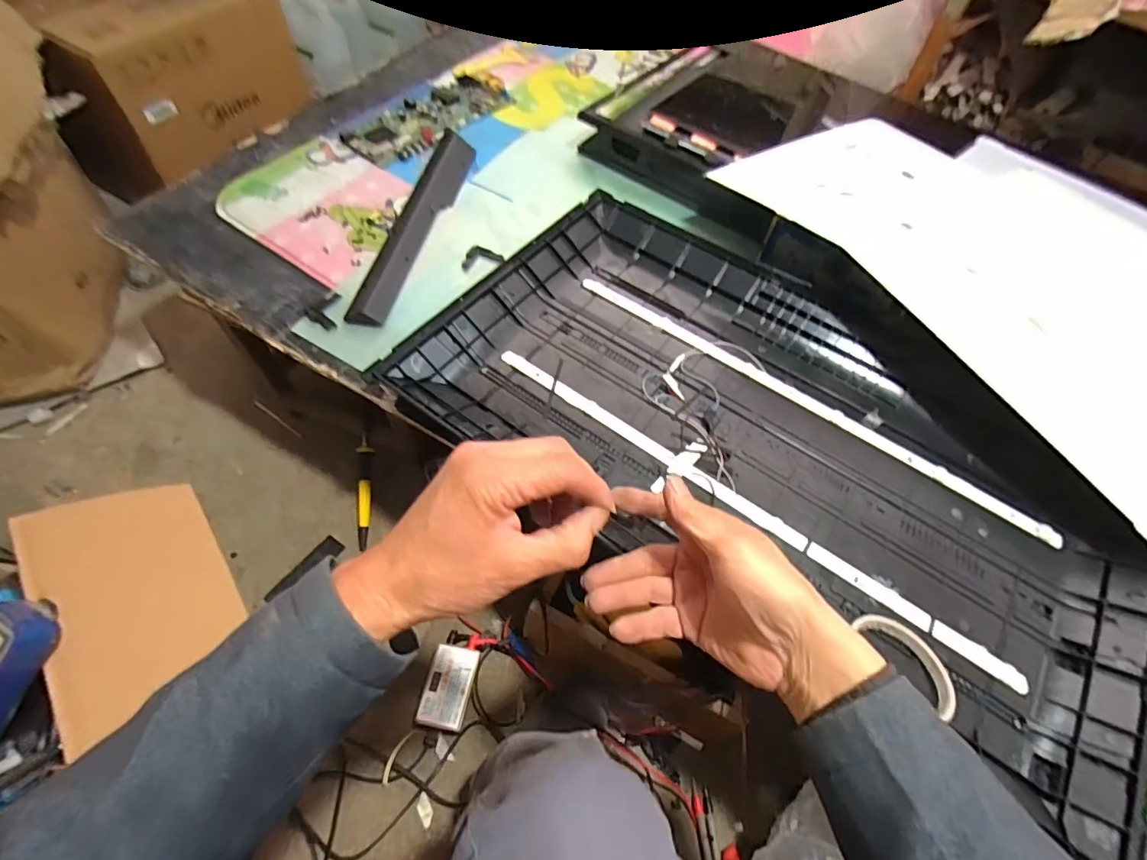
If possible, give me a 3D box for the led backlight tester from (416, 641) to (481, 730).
[{"bbox_3d":[-0.161,0.332,0.675,0.060,0.034,0.094,12,57,0],"label":"led backlight tester"}]

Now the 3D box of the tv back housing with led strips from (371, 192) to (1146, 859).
[{"bbox_3d":[0.198,-0.006,0.557,0.718,0.044,0.446,31,61,15],"label":"tv back housing with led strips"}]

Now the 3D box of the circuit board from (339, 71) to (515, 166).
[{"bbox_3d":[-0.225,-0.514,0.851,0.105,0.016,0.298,35,60,14],"label":"circuit board"}]

